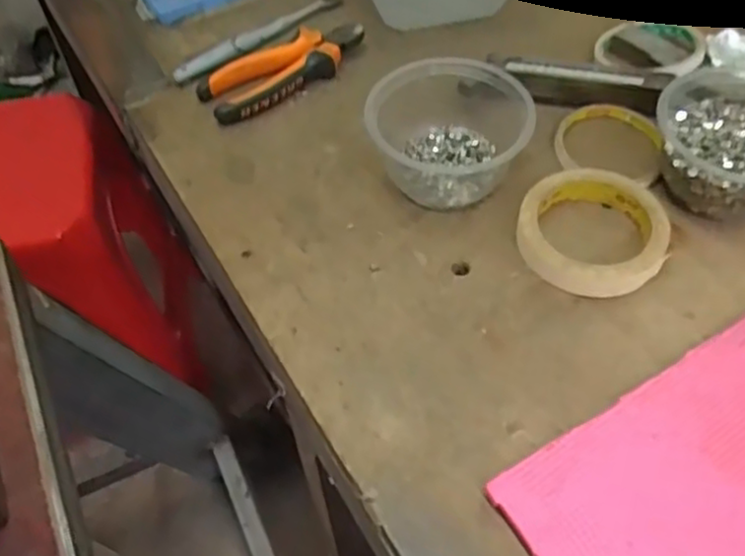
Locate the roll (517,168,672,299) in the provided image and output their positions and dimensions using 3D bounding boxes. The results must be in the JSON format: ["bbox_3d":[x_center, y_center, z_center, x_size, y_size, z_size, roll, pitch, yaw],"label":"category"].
[{"bbox_3d":[0.151,-0.031,0.496,0.097,0.022,0.100,-2,55,3],"label":"roll"}]

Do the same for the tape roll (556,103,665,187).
[{"bbox_3d":[0.184,-0.108,0.557,0.079,0.011,0.077,-2,55,3],"label":"tape roll"}]

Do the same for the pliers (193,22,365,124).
[{"bbox_3d":[-0.073,-0.179,0.611,0.149,0.023,0.056,-29,58,-15],"label":"pliers"}]

